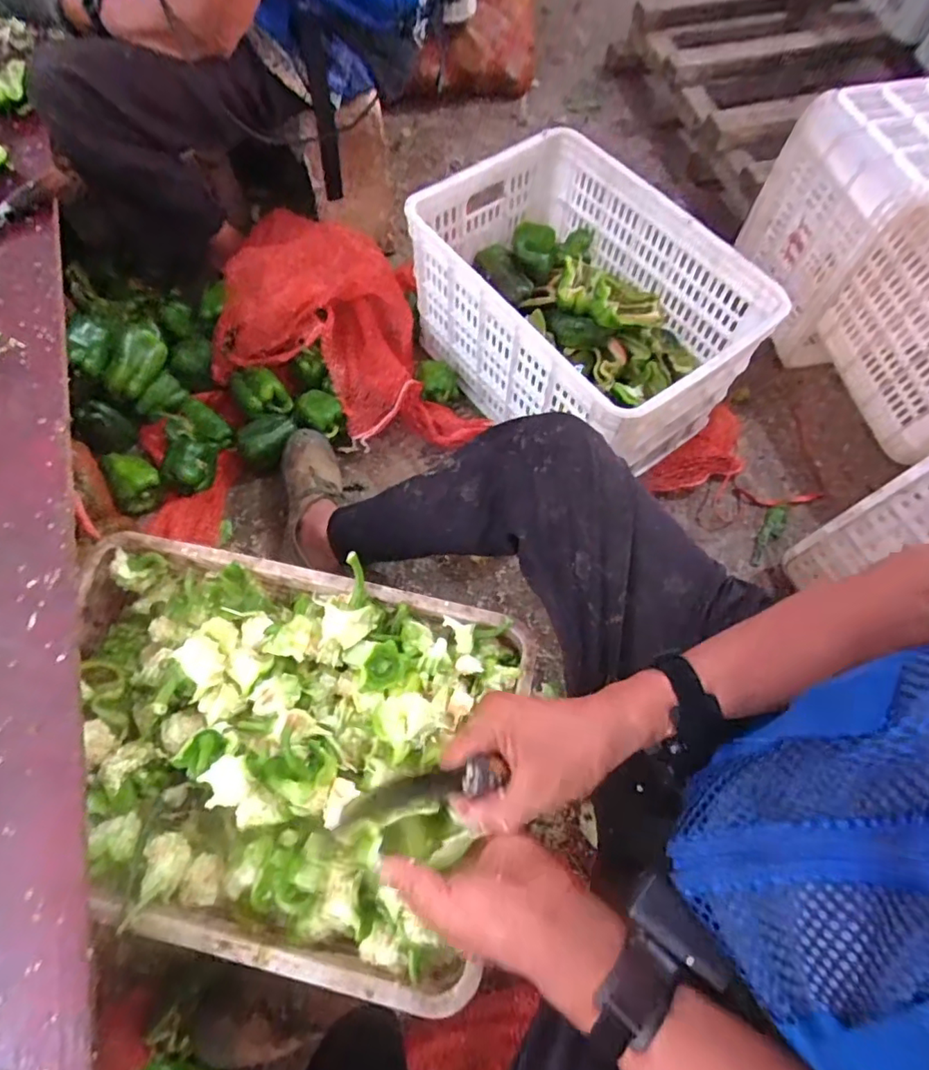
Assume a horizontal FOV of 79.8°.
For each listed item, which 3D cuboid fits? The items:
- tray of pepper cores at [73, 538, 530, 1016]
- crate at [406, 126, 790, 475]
[{"bbox_3d":[-0.211,0.202,0.565,0.493,0.099,0.351,13,67,4],"label":"tray of pepper cores"},{"bbox_3d":[0.180,-0.372,0.942,0.340,0.259,0.523,-36,72,-15],"label":"crate"}]

